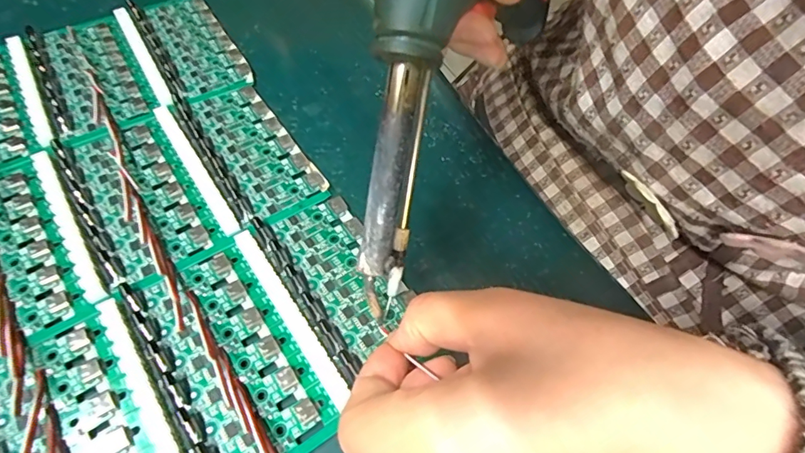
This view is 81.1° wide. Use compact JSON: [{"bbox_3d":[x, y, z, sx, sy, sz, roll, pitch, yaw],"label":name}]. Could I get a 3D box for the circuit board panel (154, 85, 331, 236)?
[{"bbox_3d":[-0.089,-0.042,0.259,0.057,0.005,0.099,-31,64,-21],"label":"circuit board panel"}]

